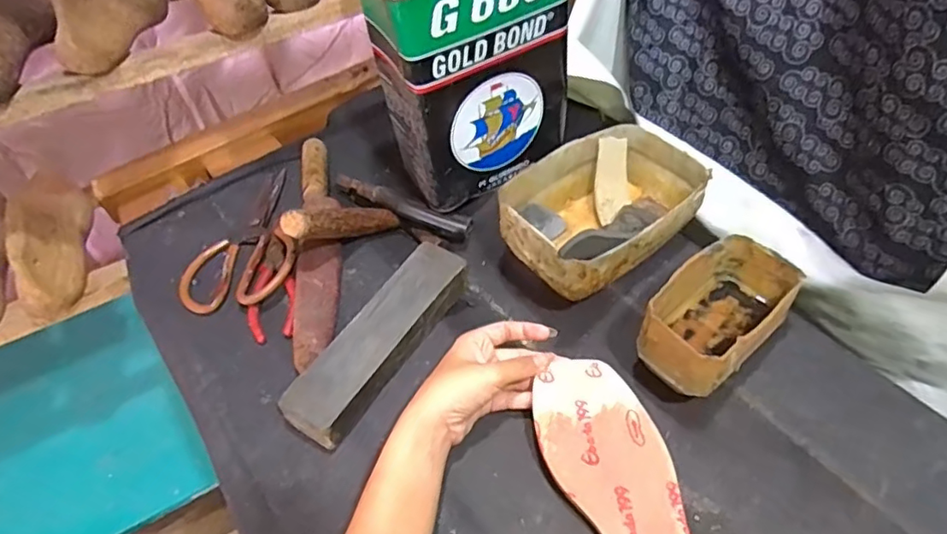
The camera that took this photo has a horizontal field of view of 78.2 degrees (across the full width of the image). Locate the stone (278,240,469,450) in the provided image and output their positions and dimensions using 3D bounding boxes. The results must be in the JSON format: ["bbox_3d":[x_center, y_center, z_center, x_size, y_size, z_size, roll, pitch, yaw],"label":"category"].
[{"bbox_3d":[-0.079,0.061,0.505,0.056,0.037,0.201,25,54,23],"label":"stone"}]

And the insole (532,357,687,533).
[{"bbox_3d":[0.108,0.171,0.392,0.080,0.010,0.235,-14,56,-8],"label":"insole"}]

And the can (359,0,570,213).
[{"bbox_3d":[-0.005,-0.198,0.568,0.160,0.237,0.112,-27,52,-20],"label":"can"}]

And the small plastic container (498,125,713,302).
[{"bbox_3d":[0.122,-0.054,0.554,0.184,0.070,0.130,-28,52,-21],"label":"small plastic container"}]

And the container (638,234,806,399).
[{"bbox_3d":[0.197,0.041,0.475,0.135,0.064,0.074,-32,54,-24],"label":"container"}]

